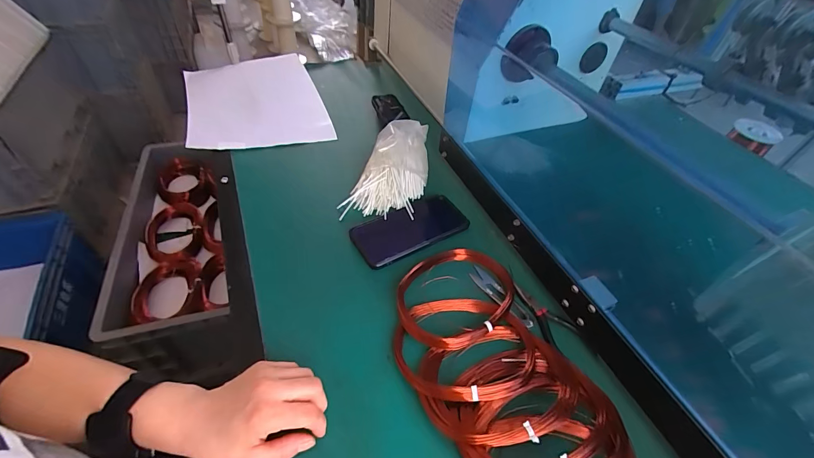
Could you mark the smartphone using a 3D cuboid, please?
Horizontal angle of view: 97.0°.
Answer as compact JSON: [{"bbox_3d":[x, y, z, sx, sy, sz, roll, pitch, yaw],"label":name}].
[{"bbox_3d":[0.005,-0.006,0.514,0.163,0.010,0.086,-23,54,-22],"label":"smartphone"}]

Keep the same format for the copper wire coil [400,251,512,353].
[{"bbox_3d":[0.060,0.077,0.443,0.119,0.014,0.161,37,56,25],"label":"copper wire coil"}]

